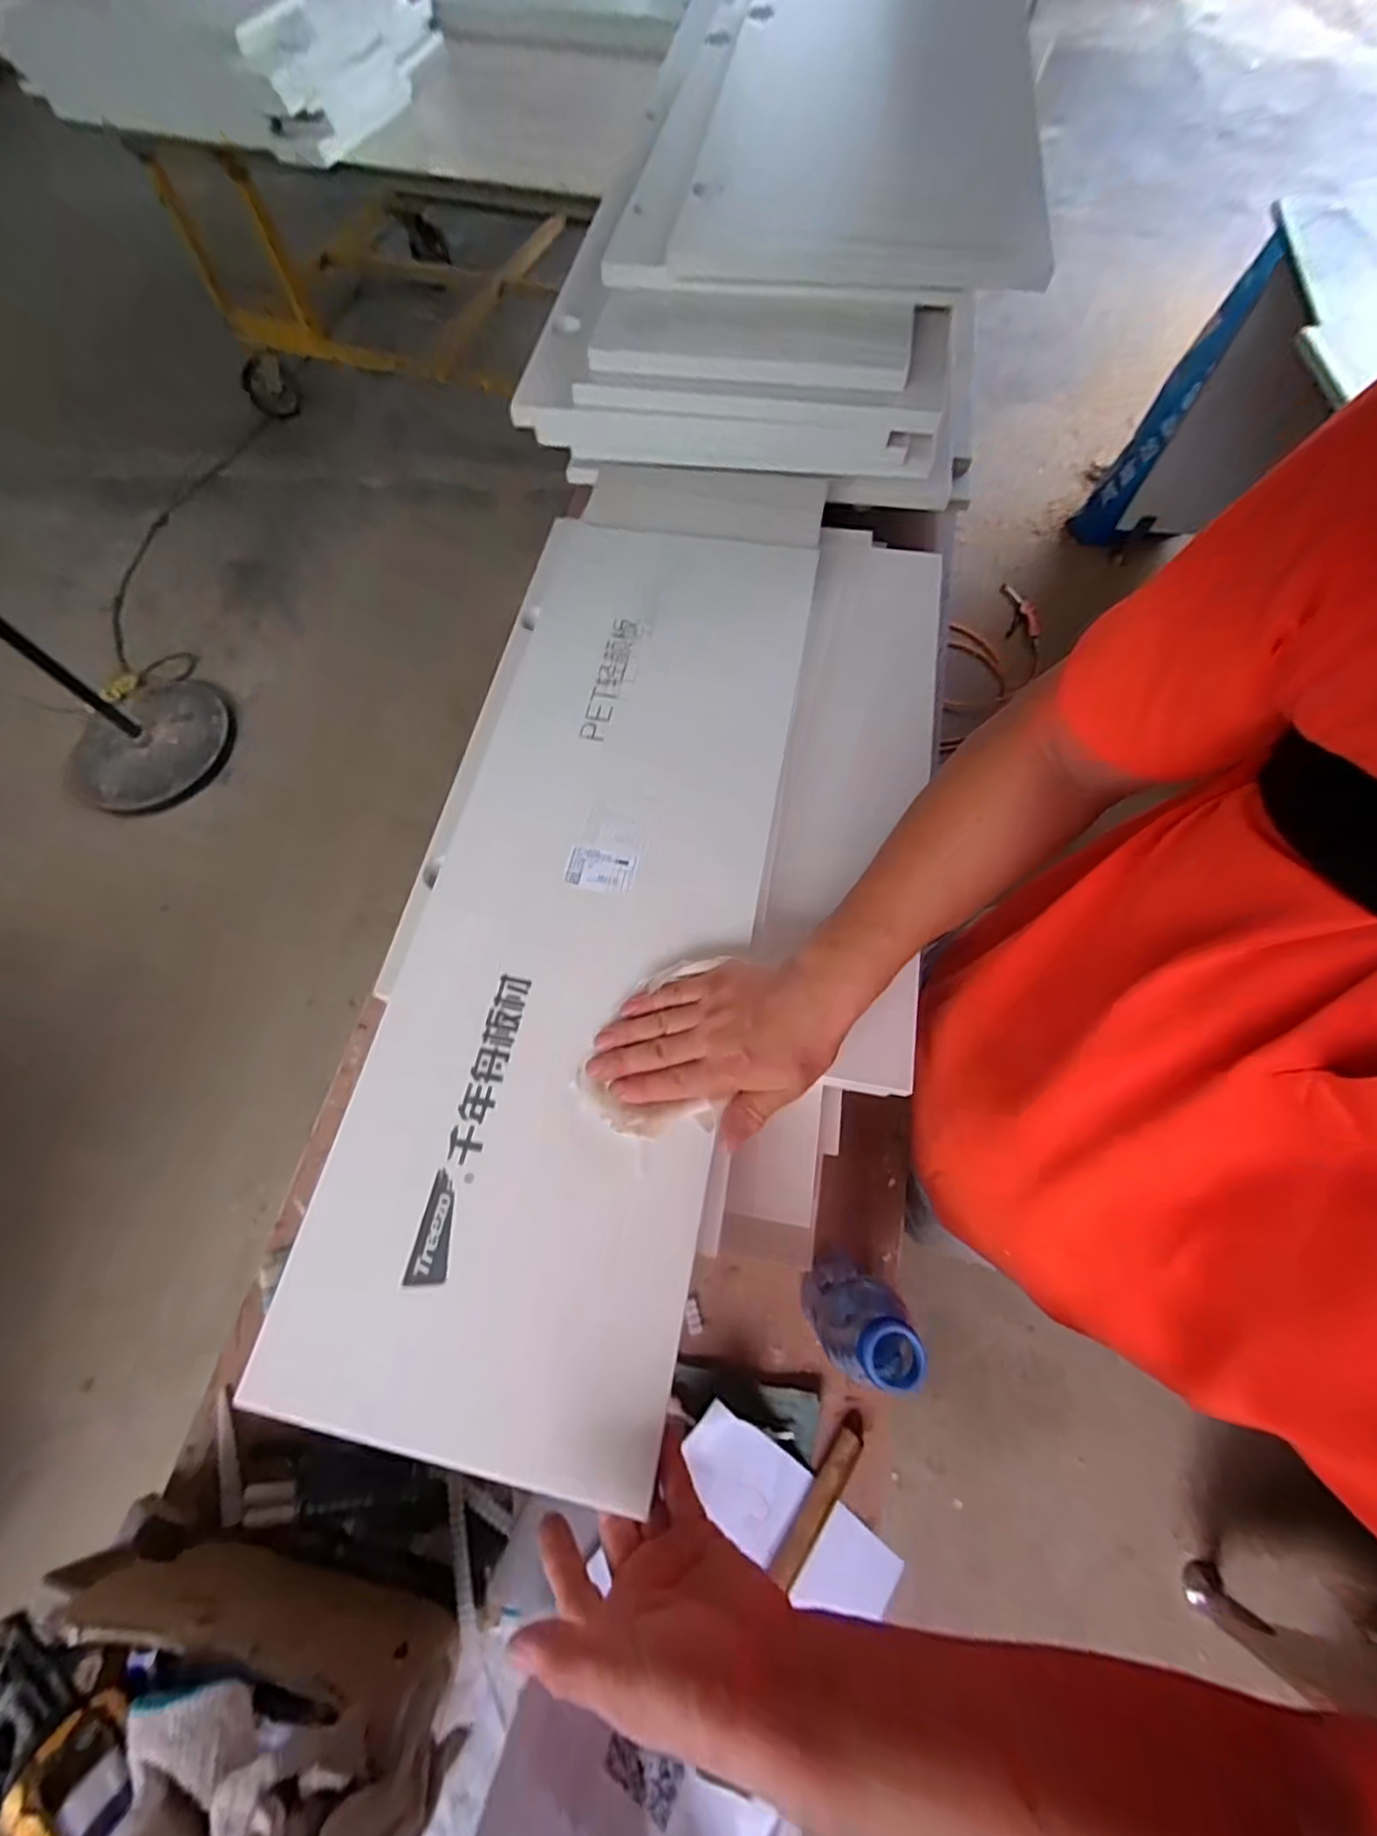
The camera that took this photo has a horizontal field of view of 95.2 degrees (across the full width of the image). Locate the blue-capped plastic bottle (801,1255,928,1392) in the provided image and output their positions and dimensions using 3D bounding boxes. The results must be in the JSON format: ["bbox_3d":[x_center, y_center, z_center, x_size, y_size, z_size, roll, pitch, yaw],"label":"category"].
[{"bbox_3d":[0.122,0.298,0.477,0.065,0.201,0.055,-33,70,-10],"label":"blue-capped plastic bottle"}]

